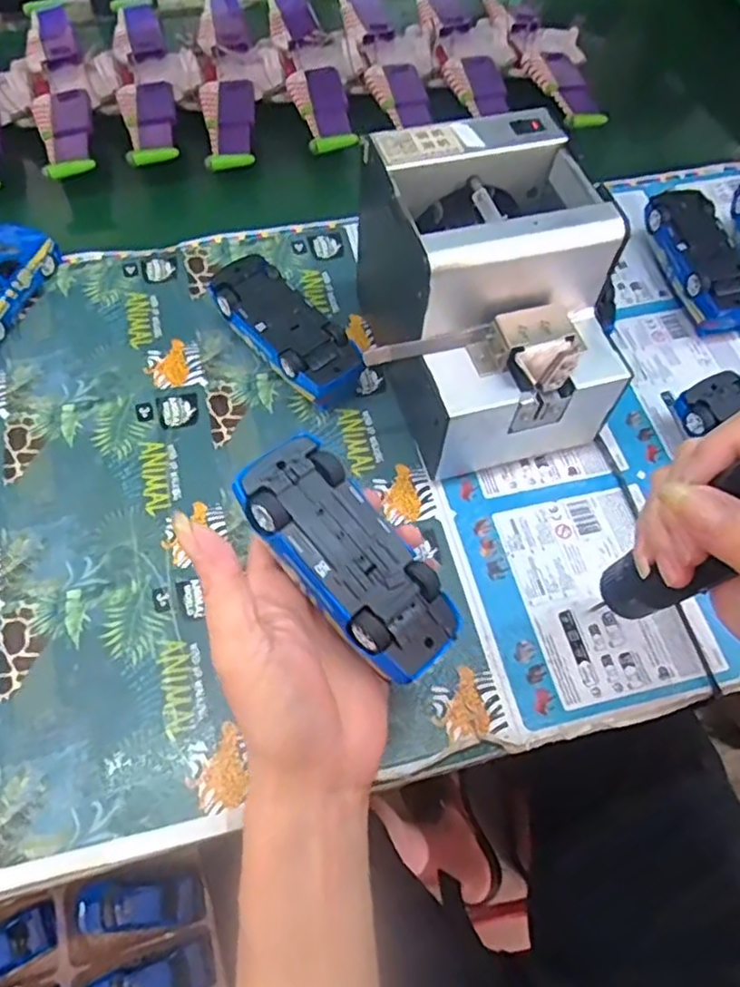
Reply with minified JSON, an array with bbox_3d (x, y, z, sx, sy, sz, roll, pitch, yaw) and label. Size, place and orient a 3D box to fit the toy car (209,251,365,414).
[{"bbox_3d":[-0.062,-0.115,0.482,0.056,0.046,0.131,-36,69,-20],"label":"toy car"}]

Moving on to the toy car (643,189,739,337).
[{"bbox_3d":[0.267,-0.188,0.533,0.055,0.045,0.131,-11,62,-8],"label":"toy car"}]

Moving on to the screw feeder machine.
[{"bbox_3d":[0.067,-0.123,0.434,0.149,0.146,0.172,-15,63,-11],"label":"screw feeder machine"}]

